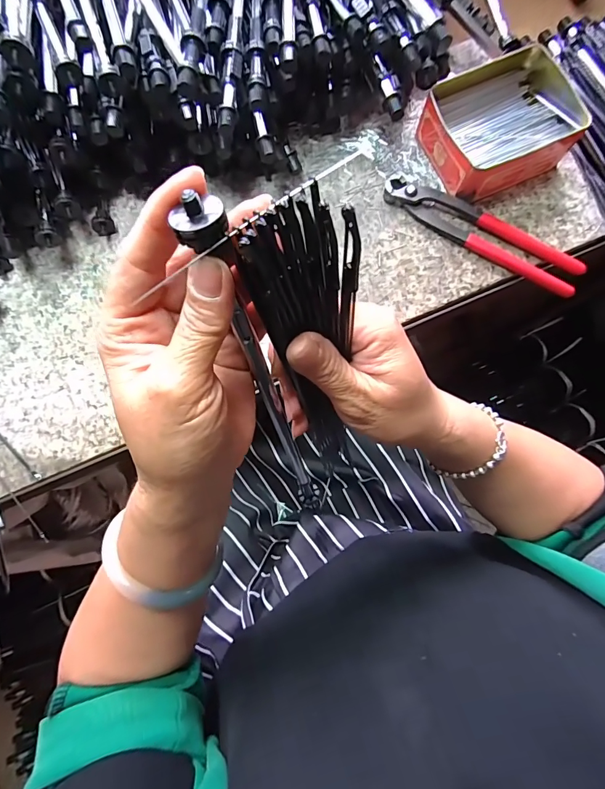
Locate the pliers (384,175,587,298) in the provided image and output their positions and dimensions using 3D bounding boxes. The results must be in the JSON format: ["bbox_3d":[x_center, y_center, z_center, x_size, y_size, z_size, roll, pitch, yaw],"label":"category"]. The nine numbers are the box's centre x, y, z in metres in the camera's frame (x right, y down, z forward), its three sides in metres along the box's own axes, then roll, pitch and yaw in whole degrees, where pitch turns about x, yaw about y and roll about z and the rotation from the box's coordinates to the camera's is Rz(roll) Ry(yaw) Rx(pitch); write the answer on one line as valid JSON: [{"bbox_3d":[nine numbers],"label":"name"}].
[{"bbox_3d":[0.164,-0.150,0.367,0.192,0.020,0.035,33,82,5],"label":"pliers"}]

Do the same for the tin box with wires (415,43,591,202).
[{"bbox_3d":[0.183,-0.252,0.368,0.132,0.048,0.107,-28,81,-5],"label":"tin box with wires"}]

